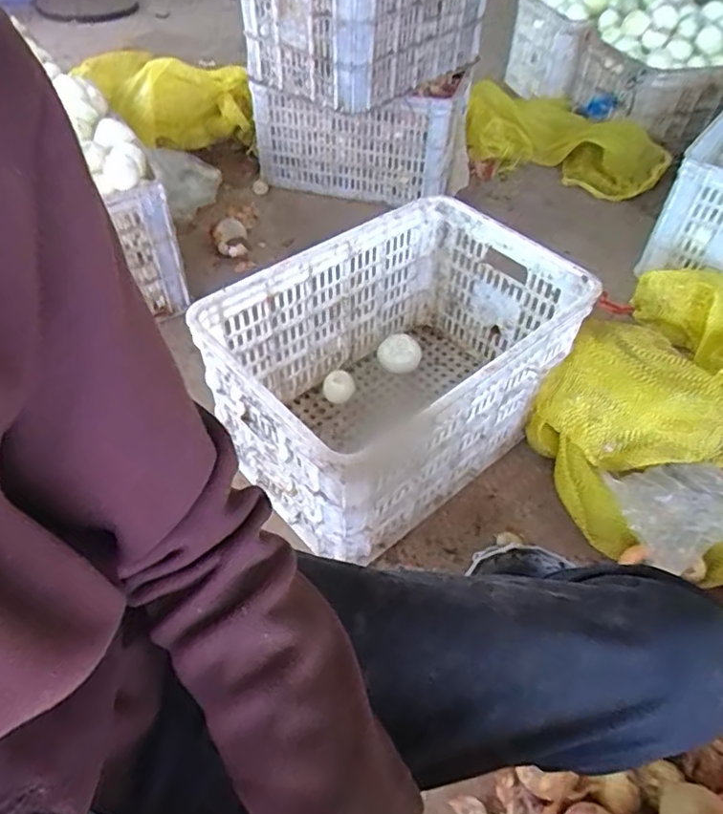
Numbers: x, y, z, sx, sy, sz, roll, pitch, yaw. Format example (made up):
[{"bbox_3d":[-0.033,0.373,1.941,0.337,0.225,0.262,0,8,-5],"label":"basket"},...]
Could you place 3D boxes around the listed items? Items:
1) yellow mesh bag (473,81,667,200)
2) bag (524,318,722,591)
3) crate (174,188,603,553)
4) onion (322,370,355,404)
[{"bbox_3d":[0.489,-0.708,1.538,0.217,0.153,0.578,-27,55,-25],"label":"yellow mesh bag"},{"bbox_3d":[0.429,0.066,0.864,0.256,0.166,0.368,-33,57,-28],"label":"bag"},{"bbox_3d":[0.048,-0.064,0.918,0.483,0.281,0.354,-30,56,-26],"label":"crate"},{"bbox_3d":[-0.041,-0.035,1.039,0.056,0.042,0.048,0,48,-3],"label":"onion"}]

